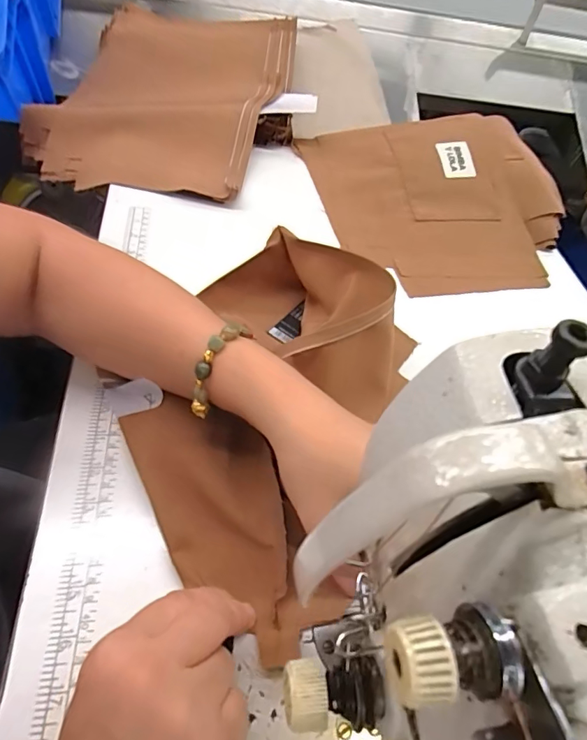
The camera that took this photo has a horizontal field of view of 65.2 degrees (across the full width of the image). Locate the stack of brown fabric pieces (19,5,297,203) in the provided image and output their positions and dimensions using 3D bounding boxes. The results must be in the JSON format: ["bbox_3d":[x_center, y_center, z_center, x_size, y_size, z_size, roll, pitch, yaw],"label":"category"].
[{"bbox_3d":[-0.174,-0.408,0.655,0.298,0.055,0.475,10,54,4],"label":"stack of brown fabric pieces"}]

